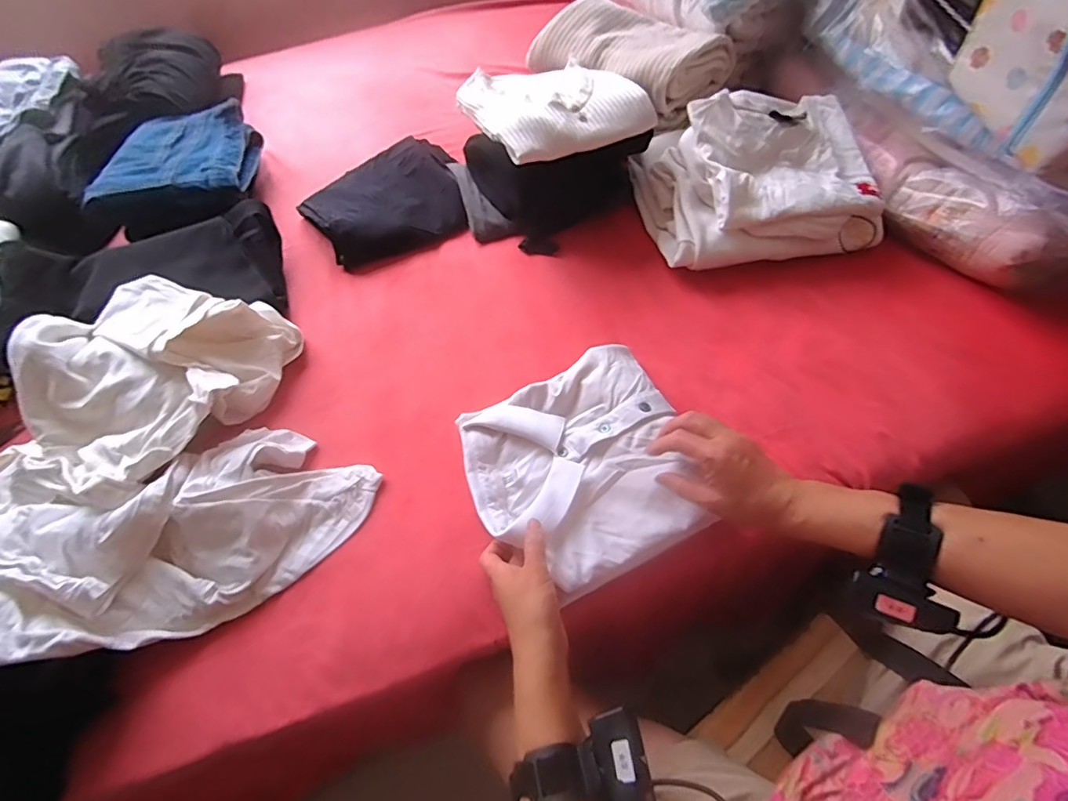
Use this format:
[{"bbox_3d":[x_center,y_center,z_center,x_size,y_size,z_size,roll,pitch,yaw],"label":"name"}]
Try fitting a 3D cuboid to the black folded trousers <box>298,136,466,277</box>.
[{"bbox_3d":[-0.228,-0.321,0.811,0.250,0.045,0.212,-27,63,-13],"label":"black folded trousers"}]

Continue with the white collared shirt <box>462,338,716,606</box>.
[{"bbox_3d":[0.053,0.069,0.555,0.233,0.038,0.232,-22,62,-10],"label":"white collared shirt"}]

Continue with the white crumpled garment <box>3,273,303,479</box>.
[{"bbox_3d":[-0.445,-0.041,0.609,0.214,0.127,0.264,22,64,14],"label":"white crumpled garment"}]

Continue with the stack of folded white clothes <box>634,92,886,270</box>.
[{"bbox_3d":[0.332,-0.324,0.743,0.323,0.130,0.228,-8,61,-3],"label":"stack of folded white clothes"}]

